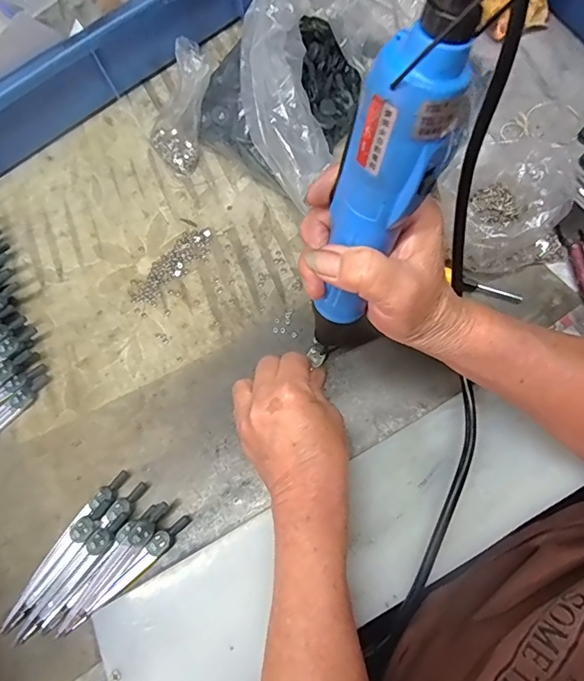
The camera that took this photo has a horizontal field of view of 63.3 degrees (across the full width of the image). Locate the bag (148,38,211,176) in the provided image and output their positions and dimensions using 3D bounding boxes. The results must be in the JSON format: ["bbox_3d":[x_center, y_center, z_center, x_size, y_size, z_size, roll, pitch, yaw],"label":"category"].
[{"bbox_3d":[-0.099,-0.206,0.419,0.055,0.098,0.028,36,42,11],"label":"bag"}]

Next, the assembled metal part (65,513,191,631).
[{"bbox_3d":[-0.114,0.164,0.335,0.104,0.014,0.013,-43,77,-11],"label":"assembled metal part"}]

